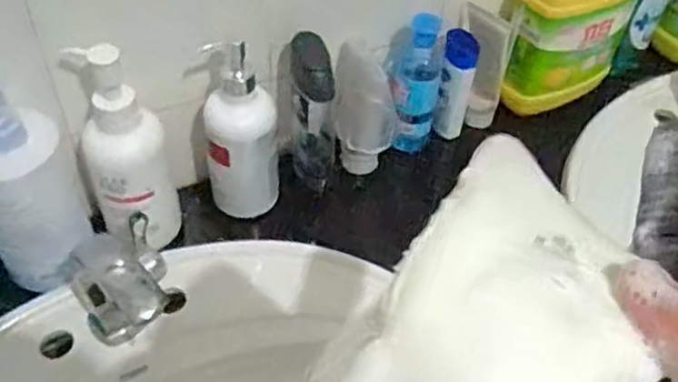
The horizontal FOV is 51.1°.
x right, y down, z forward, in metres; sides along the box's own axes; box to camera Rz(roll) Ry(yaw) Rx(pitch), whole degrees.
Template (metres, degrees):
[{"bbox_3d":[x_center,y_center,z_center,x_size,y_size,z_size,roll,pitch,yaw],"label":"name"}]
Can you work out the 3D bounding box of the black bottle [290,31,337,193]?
[{"bbox_3d":[-0.028,-0.075,0.699,0.052,0.163,0.050,-2,49,-5],"label":"black bottle"}]

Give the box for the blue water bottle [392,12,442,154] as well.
[{"bbox_3d":[0.080,-0.109,0.745,0.047,0.152,0.047,13,49,7],"label":"blue water bottle"}]

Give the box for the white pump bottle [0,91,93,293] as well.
[{"bbox_3d":[-0.264,-0.006,0.592,0.084,0.169,0.089,-25,55,-23],"label":"white pump bottle"}]

